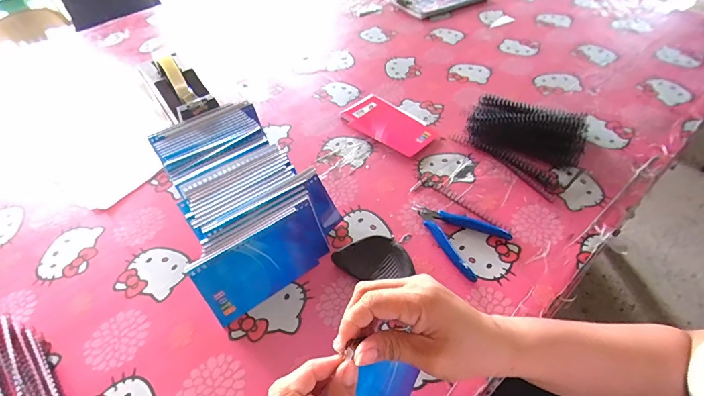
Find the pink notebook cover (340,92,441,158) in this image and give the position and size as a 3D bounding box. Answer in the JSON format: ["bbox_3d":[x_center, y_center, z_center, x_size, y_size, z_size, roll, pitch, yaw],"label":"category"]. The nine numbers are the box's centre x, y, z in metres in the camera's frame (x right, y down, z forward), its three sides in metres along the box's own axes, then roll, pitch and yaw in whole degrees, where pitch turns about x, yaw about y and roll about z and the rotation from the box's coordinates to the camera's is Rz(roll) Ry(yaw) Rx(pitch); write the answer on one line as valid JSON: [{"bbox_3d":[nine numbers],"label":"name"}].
[{"bbox_3d":[0.059,-0.128,0.635,0.166,0.014,0.093,34,58,29],"label":"pink notebook cover"}]

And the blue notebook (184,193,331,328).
[{"bbox_3d":[-0.097,0.071,0.429,0.152,0.082,0.010,-32,26,-20],"label":"blue notebook"}]

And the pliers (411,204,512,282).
[{"bbox_3d":[0.131,0.042,0.481,0.086,0.015,0.118,-37,56,-26],"label":"pliers"}]

